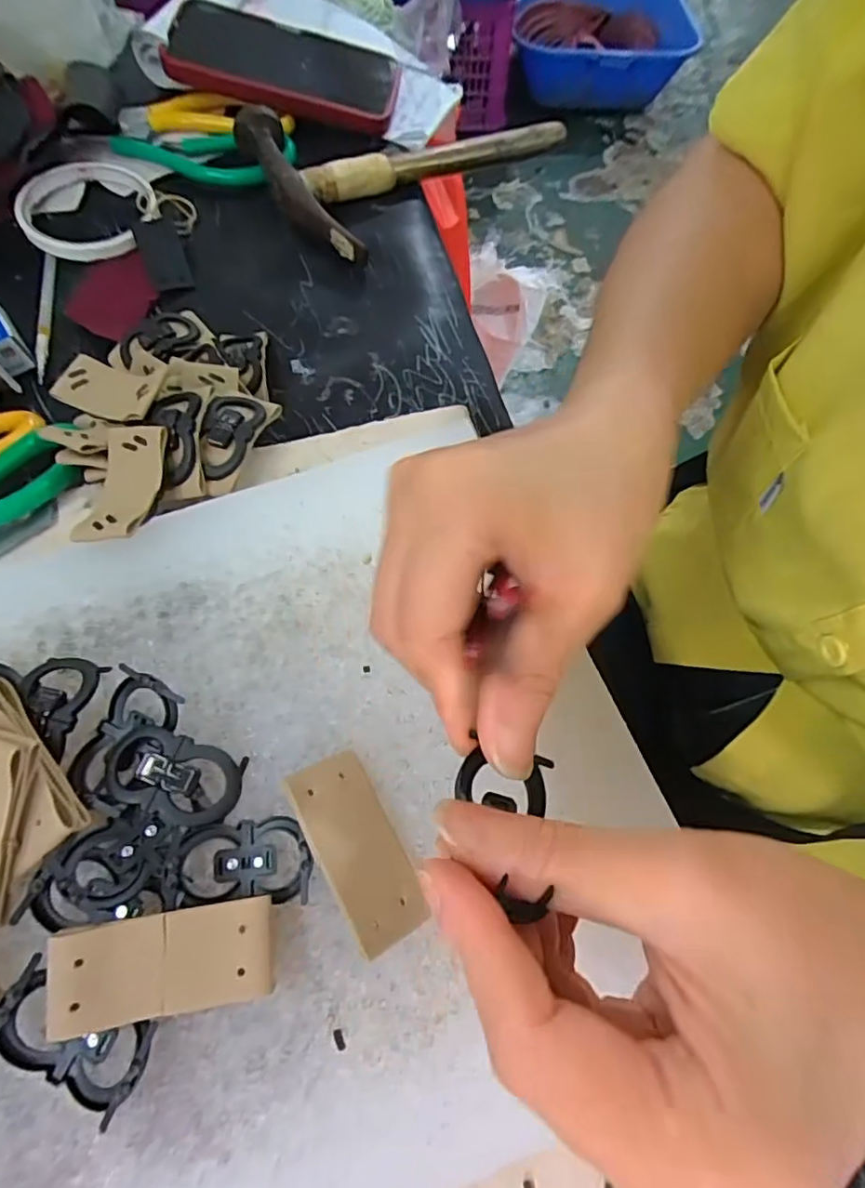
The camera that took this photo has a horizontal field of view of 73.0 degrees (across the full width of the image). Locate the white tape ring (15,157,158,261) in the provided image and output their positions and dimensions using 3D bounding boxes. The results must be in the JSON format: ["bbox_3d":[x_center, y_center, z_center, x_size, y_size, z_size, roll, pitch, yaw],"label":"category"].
[{"bbox_3d":[-0.229,-0.261,0.388,0.082,0.013,0.094,-17,68,-9],"label":"white tape ring"}]

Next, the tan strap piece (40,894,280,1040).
[{"bbox_3d":[-0.081,0.111,0.176,0.061,0.004,0.027,-4,68,-13],"label":"tan strap piece"}]

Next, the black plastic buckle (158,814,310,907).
[{"bbox_3d":[-0.064,0.090,0.197,0.047,0.012,0.025,-1,67,-3],"label":"black plastic buckle"}]

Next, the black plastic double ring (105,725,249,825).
[{"bbox_3d":[-0.092,0.064,0.207,0.045,0.012,0.026,16,67,5],"label":"black plastic double ring"}]

